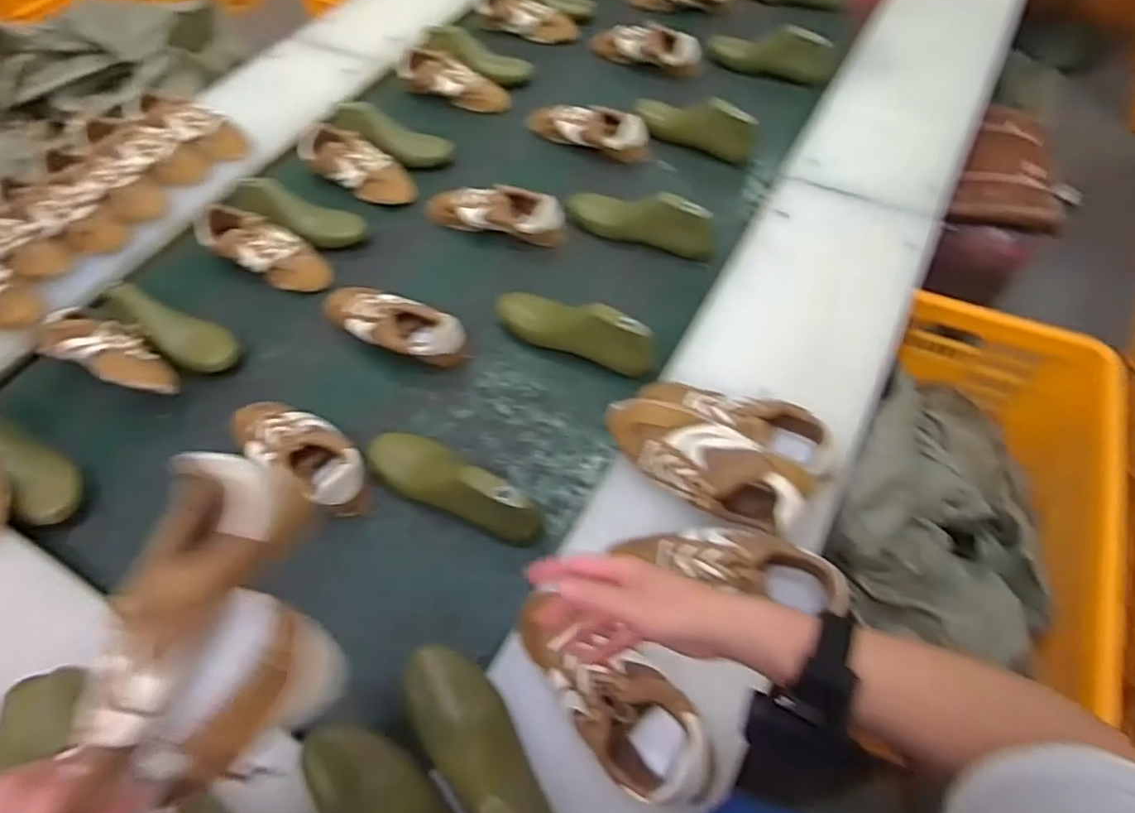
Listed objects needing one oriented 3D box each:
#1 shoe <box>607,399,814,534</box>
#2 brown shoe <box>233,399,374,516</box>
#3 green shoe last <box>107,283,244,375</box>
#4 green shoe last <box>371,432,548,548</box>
[{"bbox_3d":[0.148,0.061,0.702,0.235,0.067,0.089,31,63,21],"label":"shoe"},{"bbox_3d":[-0.343,0.050,0.801,0.241,0.086,0.082,29,62,19],"label":"brown shoe"},{"bbox_3d":[-0.581,-0.122,0.928,0.222,0.073,0.082,31,63,20],"label":"green shoe last"},{"bbox_3d":[-0.138,0.104,0.758,0.245,0.096,0.072,24,61,17],"label":"green shoe last"}]

